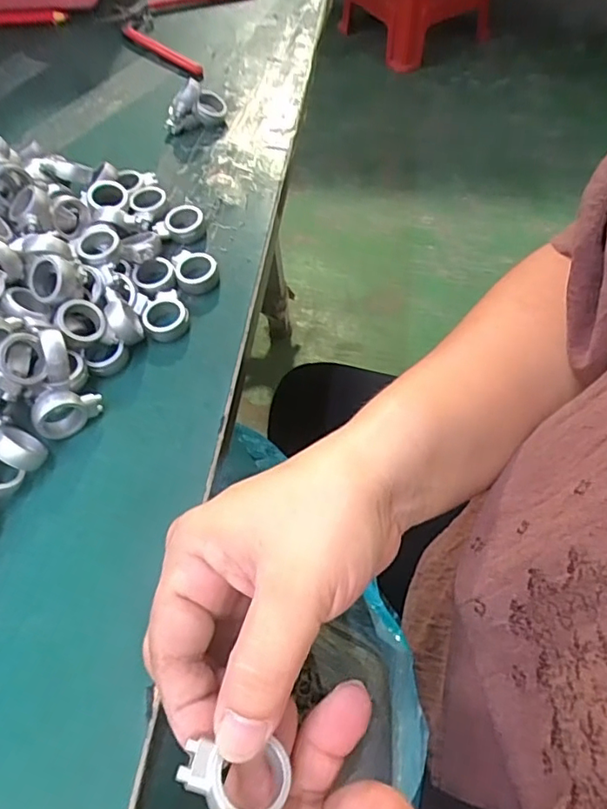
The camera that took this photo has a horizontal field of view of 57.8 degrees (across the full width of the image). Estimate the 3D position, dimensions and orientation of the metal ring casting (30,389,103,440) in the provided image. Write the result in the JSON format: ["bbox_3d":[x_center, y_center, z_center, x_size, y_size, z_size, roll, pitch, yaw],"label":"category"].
[{"bbox_3d":[-0.124,0.003,0.287,0.034,0.026,0.015,-34,63,-15],"label":"metal ring casting"}]

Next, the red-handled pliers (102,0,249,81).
[{"bbox_3d":[-0.120,-0.342,0.489,0.117,0.010,0.130,16,62,12],"label":"red-handled pliers"}]

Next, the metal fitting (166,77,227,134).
[{"bbox_3d":[-0.081,-0.223,0.409,0.043,0.028,0.023,-4,60,1],"label":"metal fitting"}]

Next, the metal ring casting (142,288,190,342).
[{"bbox_3d":[-0.082,-0.053,0.323,0.026,0.008,0.030,-28,62,-13],"label":"metal ring casting"}]

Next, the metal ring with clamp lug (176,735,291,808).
[{"bbox_3d":[-0.022,0.113,0.167,0.032,0.004,0.020,7,39,-3],"label":"metal ring with clamp lug"}]

